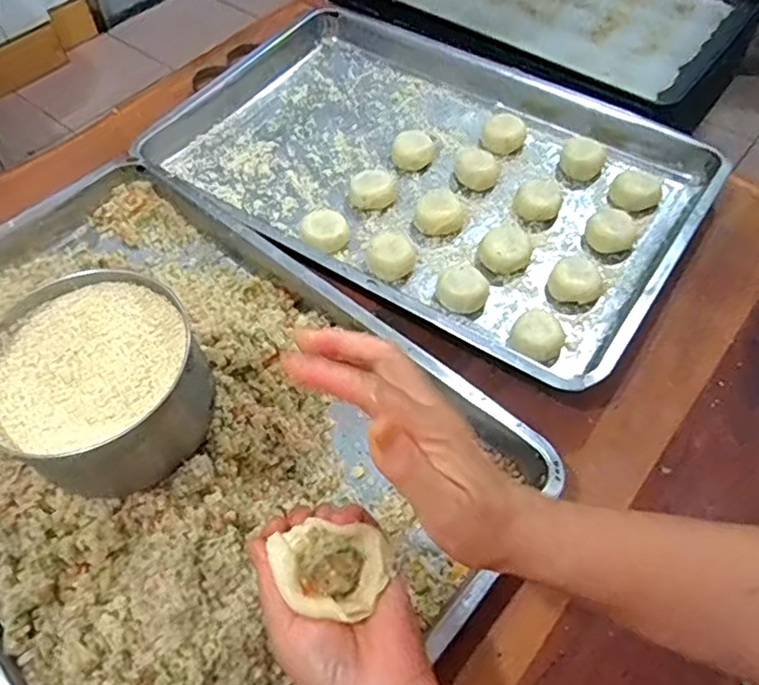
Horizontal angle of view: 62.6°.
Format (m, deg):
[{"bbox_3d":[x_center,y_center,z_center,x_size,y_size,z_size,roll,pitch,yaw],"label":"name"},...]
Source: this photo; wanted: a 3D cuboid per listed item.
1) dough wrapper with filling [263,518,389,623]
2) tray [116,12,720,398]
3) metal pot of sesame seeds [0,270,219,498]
[{"bbox_3d":[-0.027,0.129,0.356,0.065,0.020,0.050,-2,54,-2],"label":"dough wrapper with filling"},{"bbox_3d":[0.050,-0.211,0.731,0.590,0.055,0.398,30,61,21],"label":"tray"},{"bbox_3d":[-0.191,0.028,0.429,0.135,0.072,0.132,-1,55,1],"label":"metal pot of sesame seeds"}]

